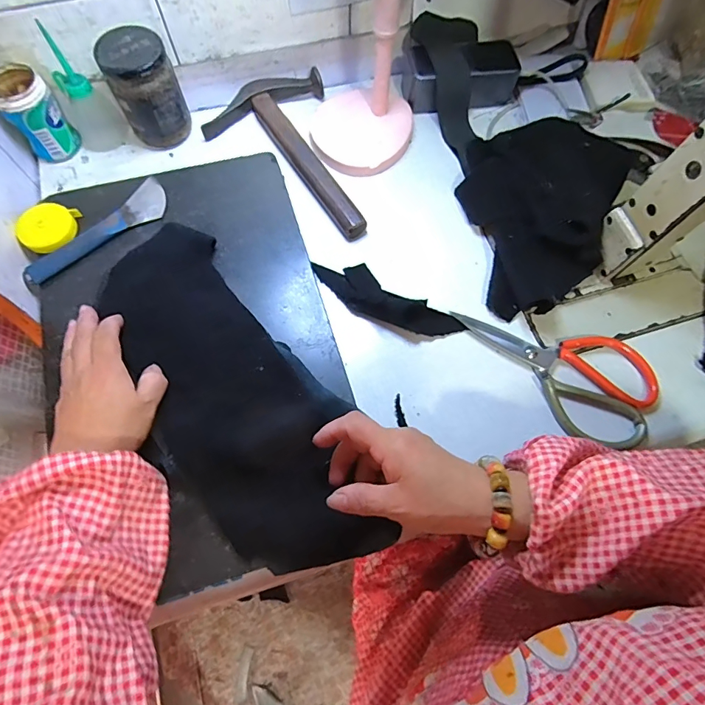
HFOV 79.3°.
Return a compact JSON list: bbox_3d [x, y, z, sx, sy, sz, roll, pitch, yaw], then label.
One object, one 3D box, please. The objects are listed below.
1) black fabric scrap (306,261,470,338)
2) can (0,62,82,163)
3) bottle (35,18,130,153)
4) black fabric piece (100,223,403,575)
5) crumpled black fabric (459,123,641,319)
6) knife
[{"bbox_3d":[0.032,-0.053,0.426,0.159,0.026,0.046,30,71,10],"label":"black fabric scrap"},{"bbox_3d":[-0.332,-0.249,0.447,0.051,0.083,0.048,0,69,-1],"label":"can"},{"bbox_3d":[-0.288,-0.273,0.450,0.051,0.104,0.049,-33,73,-13],"label":"bottle"},{"bbox_3d":[-0.100,0.032,0.363,0.128,0.016,0.326,-31,75,-12],"label":"black fabric piece"},{"bbox_3d":[0.205,-0.148,0.447,0.165,0.060,0.222,1,69,-1],"label":"crumpled black fabric"},{"bbox_3d":[-0.244,-0.116,0.418,0.043,0.010,0.153,38,73,13],"label":"knife"}]

